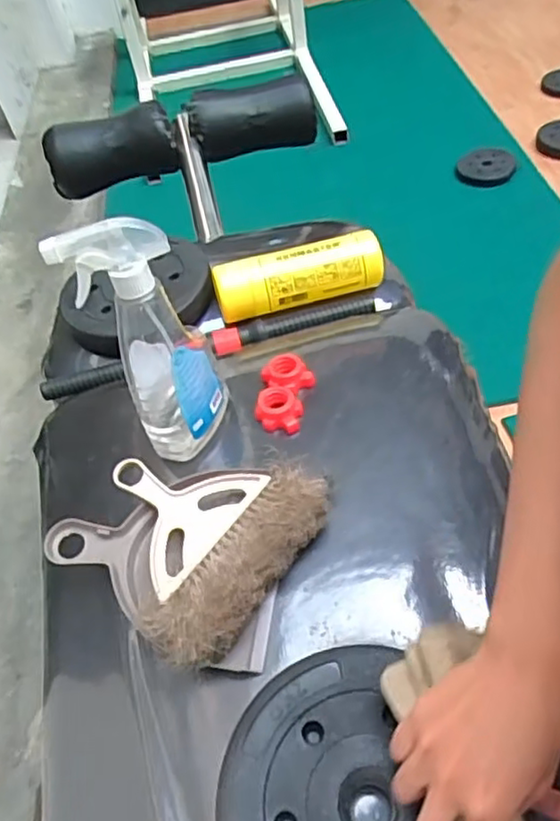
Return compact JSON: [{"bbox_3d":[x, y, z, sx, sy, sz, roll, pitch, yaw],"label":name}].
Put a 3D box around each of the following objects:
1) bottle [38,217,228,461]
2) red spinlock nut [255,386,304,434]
[{"bbox_3d":[-0.105,-0.062,0.562,0.073,0.214,0.092,28,59,29],"label":"bottle"},{"bbox_3d":[0.000,-0.002,0.625,0.042,0.023,0.040,-5,49,6],"label":"red spinlock nut"}]

